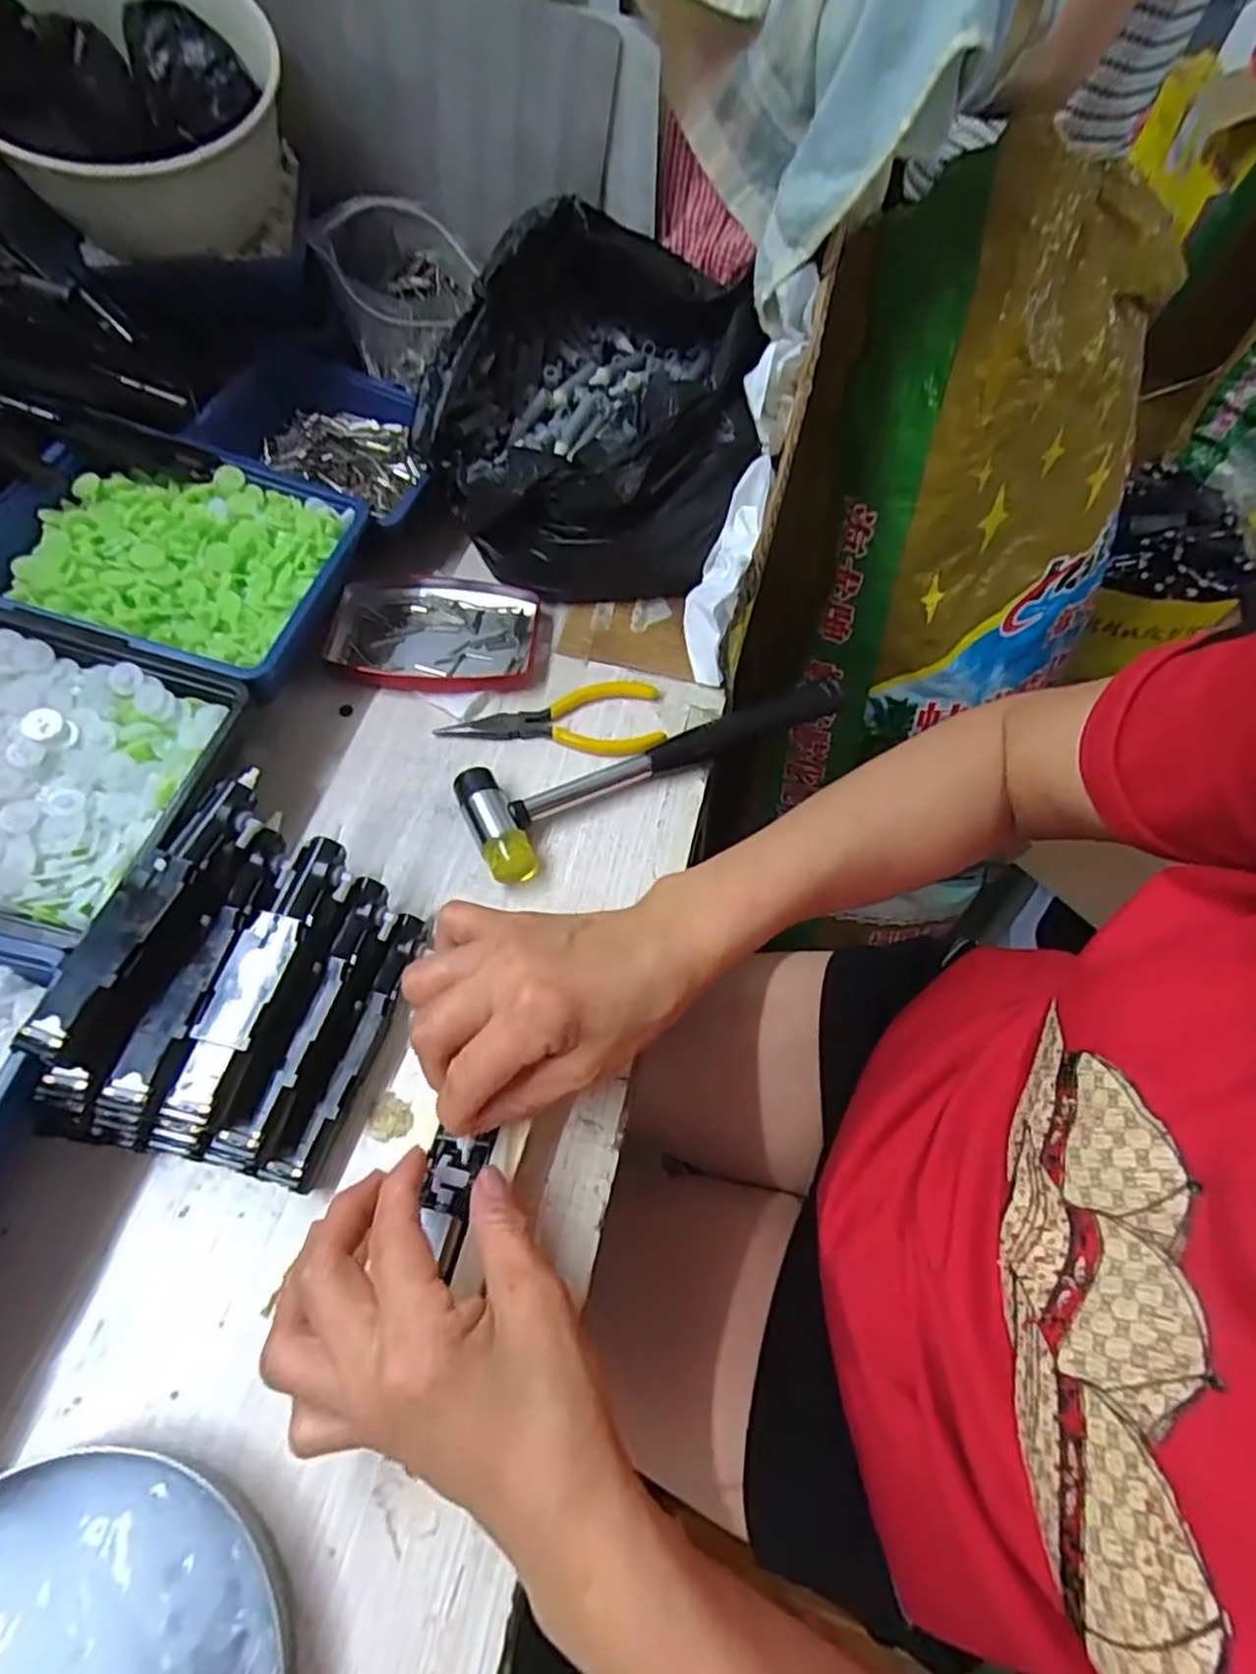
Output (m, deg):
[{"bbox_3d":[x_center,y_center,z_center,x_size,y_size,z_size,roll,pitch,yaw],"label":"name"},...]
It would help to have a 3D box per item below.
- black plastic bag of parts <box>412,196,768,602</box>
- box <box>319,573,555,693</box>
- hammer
[{"bbox_3d":[-0.024,-0.267,0.454,0.197,0.134,0.200,7,60,0],"label":"black plastic bag of parts"},{"bbox_3d":[-0.114,-0.124,0.441,0.126,0.014,0.087,4,60,-2],"label":"box"},{"bbox_3d":[0.022,-0.042,0.397,0.225,0.022,0.060,-22,64,-15],"label":"hammer"}]

